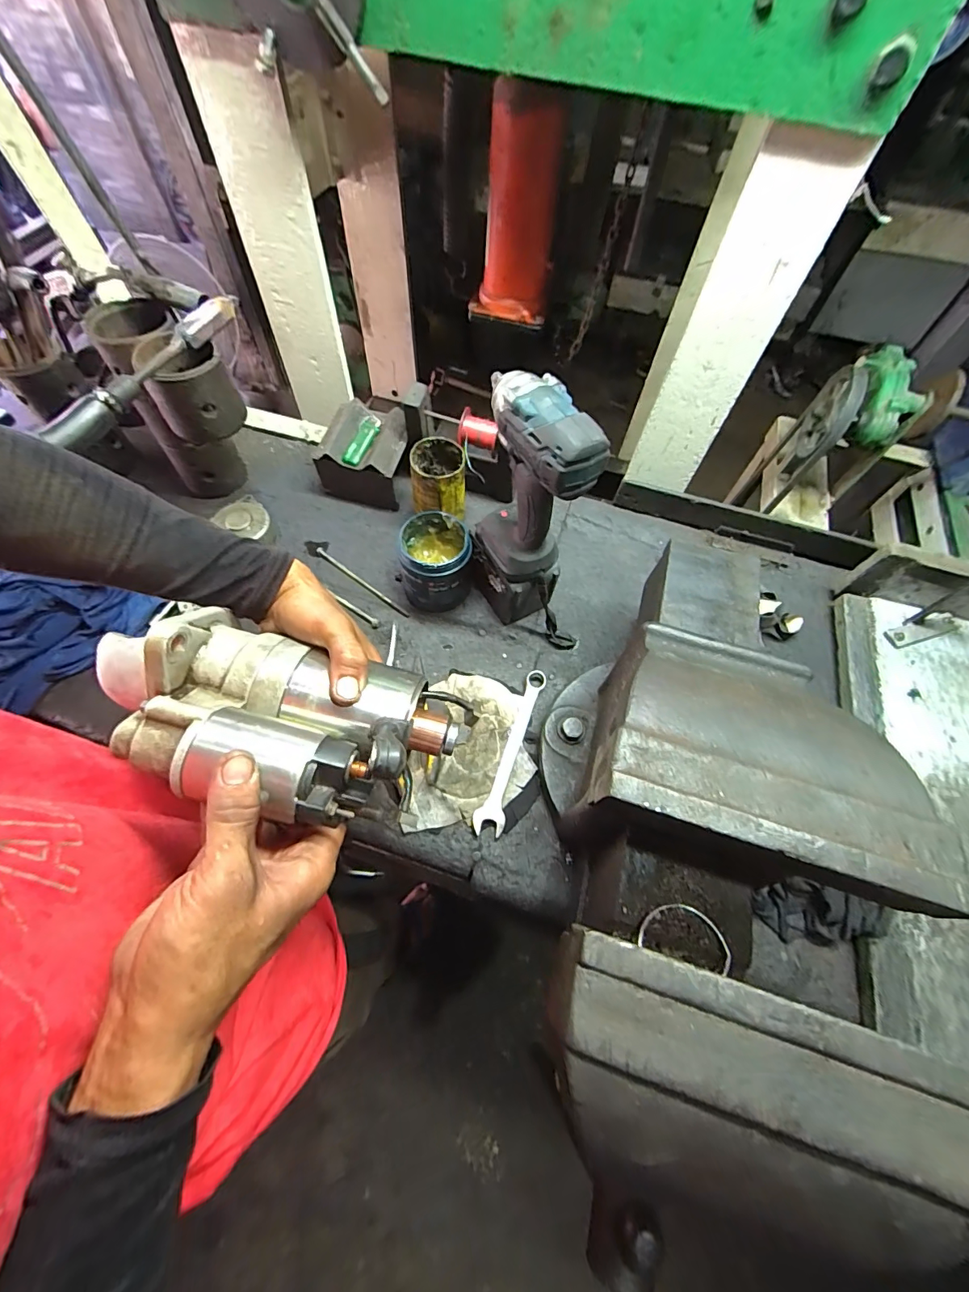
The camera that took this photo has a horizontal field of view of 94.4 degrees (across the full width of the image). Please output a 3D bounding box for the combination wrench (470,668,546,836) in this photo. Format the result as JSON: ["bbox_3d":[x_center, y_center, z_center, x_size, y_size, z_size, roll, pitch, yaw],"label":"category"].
[{"bbox_3d":[0.033,0.119,0.531,0.032,0.011,0.201,17,63,6],"label":"combination wrench"}]

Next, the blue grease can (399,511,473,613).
[{"bbox_3d":[-0.064,-0.107,0.596,0.086,0.109,0.092,1,63,-3],"label":"blue grease can"}]

